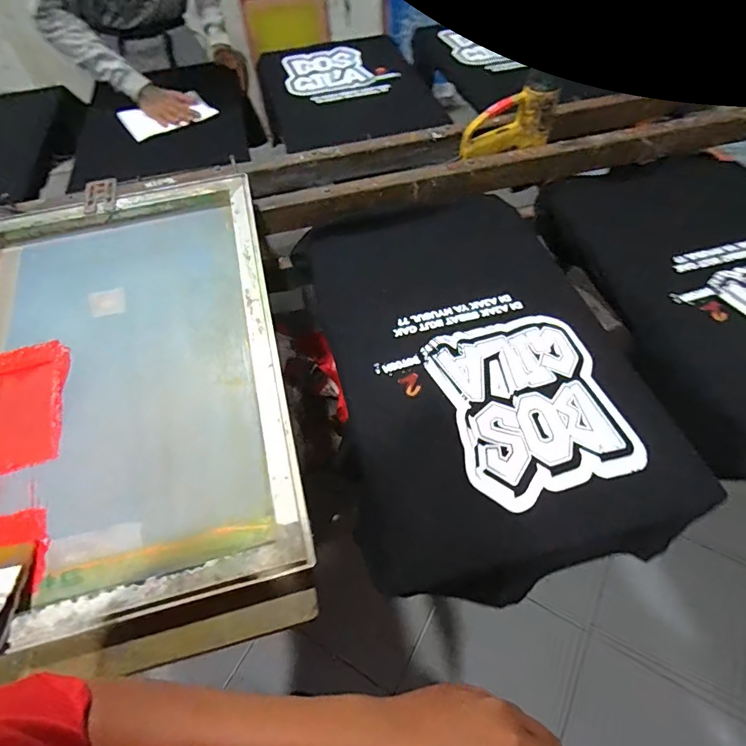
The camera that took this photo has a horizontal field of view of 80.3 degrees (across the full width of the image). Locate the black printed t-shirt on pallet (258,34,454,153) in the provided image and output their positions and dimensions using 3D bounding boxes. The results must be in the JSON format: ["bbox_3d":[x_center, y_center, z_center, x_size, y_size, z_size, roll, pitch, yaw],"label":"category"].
[{"bbox_3d":[-0.084,-0.813,1.275,0.446,0.128,0.399,-14,53,-7],"label":"black printed t-shirt on pallet"}]

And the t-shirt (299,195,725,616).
[{"bbox_3d":[0.150,-0.029,0.684,0.429,0.102,0.641,-12,55,-5],"label":"t-shirt"}]

